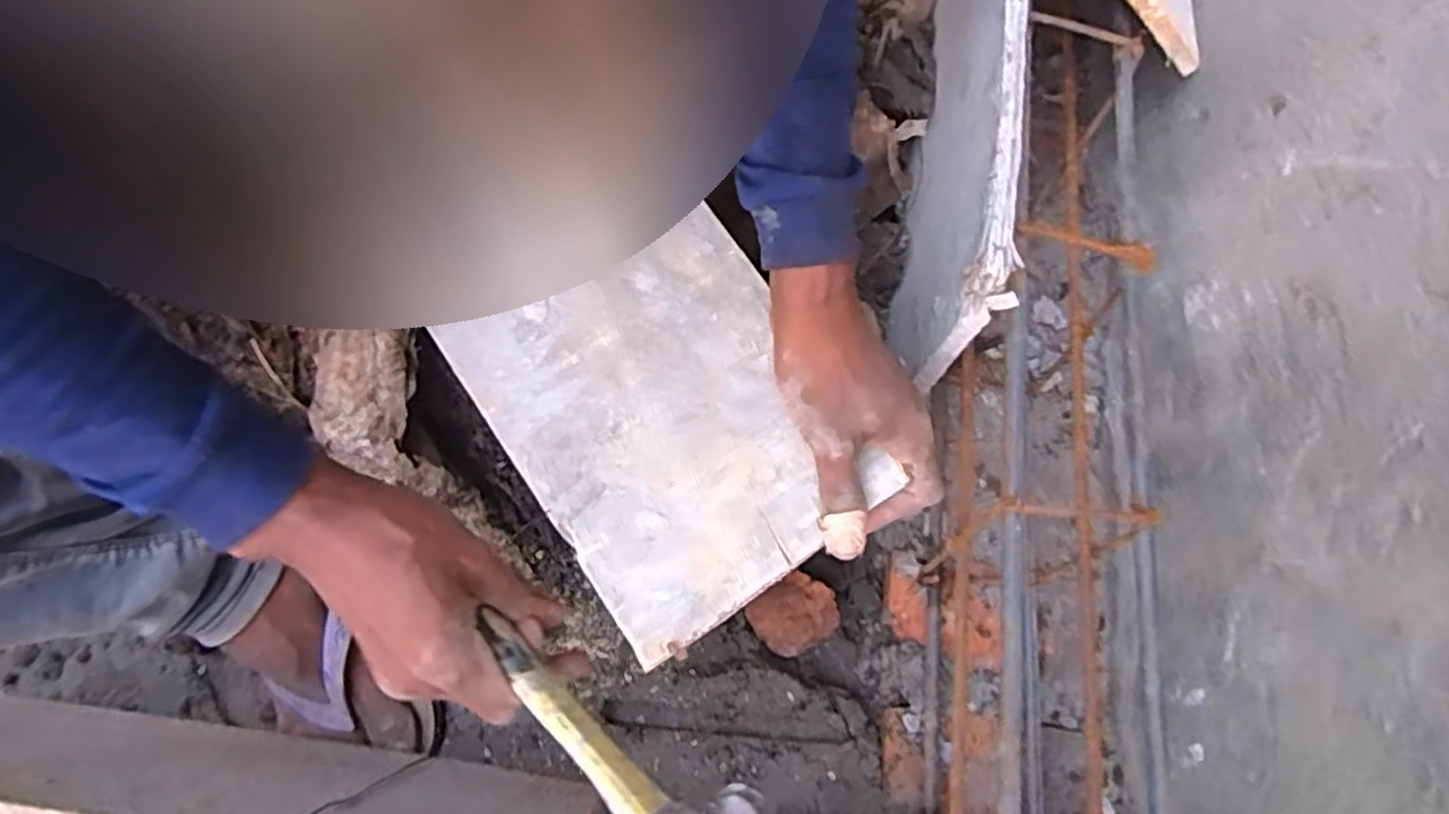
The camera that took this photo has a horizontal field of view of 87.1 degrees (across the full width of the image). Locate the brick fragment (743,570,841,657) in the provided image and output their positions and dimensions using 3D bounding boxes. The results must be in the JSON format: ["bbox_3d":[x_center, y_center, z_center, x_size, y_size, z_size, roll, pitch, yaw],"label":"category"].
[{"bbox_3d":[0.054,0.162,0.582,0.065,0.034,0.056,-32,72,-10],"label":"brick fragment"}]

